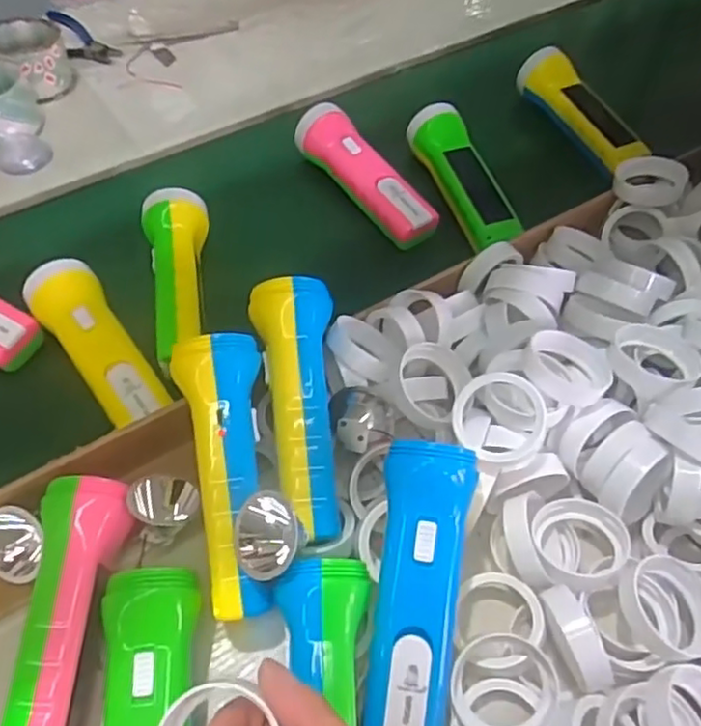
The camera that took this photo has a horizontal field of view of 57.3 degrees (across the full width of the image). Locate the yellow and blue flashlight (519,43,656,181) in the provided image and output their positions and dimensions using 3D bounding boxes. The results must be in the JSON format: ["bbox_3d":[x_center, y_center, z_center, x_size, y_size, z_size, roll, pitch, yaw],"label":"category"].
[{"bbox_3d":[0.220,-0.239,0.627,0.049,0.048,0.167,-16,57,-12],"label":"yellow and blue flashlight"}]

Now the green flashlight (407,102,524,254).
[{"bbox_3d":[0.100,-0.163,0.574,0.046,0.047,0.162,-16,57,-12],"label":"green flashlight"}]

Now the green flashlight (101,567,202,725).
[{"bbox_3d":[-0.102,0.189,0.325,0.045,0.043,0.157,-4,56,-4],"label":"green flashlight"}]

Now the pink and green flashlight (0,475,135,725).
[{"bbox_3d":[-0.153,0.145,0.347,0.042,0.057,0.156,2,55,0],"label":"pink and green flashlight"}]

